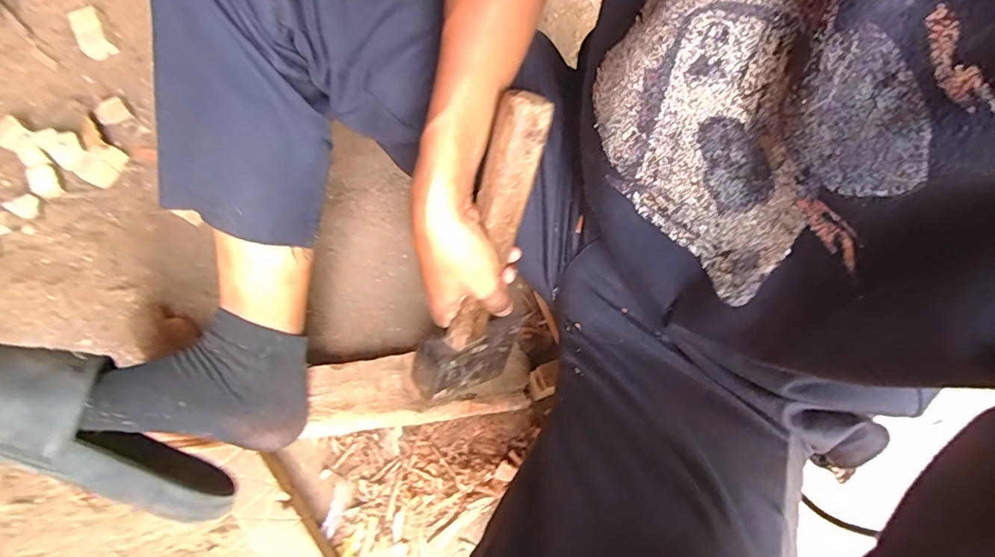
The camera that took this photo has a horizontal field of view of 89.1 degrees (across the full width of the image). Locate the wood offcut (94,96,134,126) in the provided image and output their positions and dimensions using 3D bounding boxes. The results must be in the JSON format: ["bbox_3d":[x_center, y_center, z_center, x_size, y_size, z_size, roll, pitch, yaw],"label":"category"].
[{"bbox_3d":[-0.565,-0.245,0.741,0.041,0.009,0.034,-36,105,-27],"label":"wood offcut"}]

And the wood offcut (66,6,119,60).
[{"bbox_3d":[-0.620,-0.376,0.772,0.044,0.019,0.071,-32,107,-35],"label":"wood offcut"}]

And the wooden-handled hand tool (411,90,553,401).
[{"bbox_3d":[-0.006,-0.011,0.408,0.074,0.269,0.109,19,34,7],"label":"wooden-handled hand tool"}]

